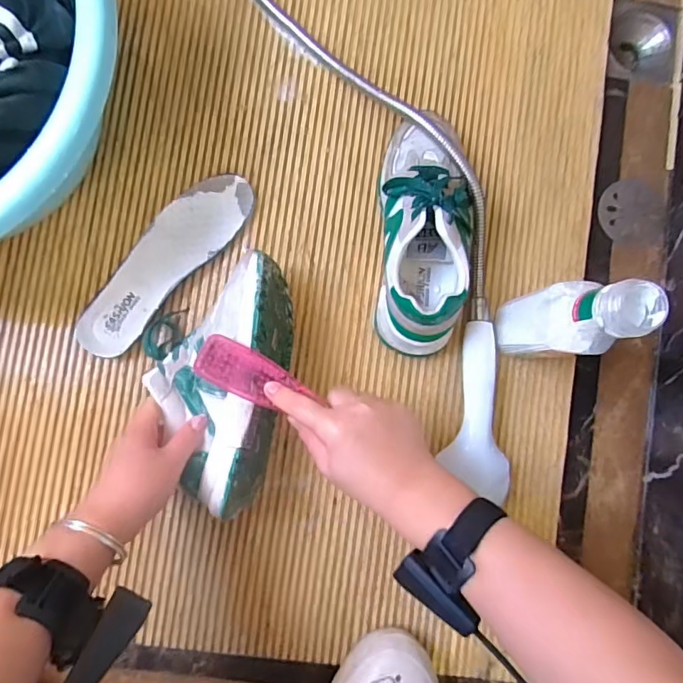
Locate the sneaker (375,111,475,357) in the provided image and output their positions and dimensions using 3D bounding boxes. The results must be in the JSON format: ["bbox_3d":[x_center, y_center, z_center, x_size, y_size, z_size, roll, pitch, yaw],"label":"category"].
[{"bbox_3d":[0.088,-0.105,0.480,0.097,0.097,0.231,-1,87,-3],"label":"sneaker"}]

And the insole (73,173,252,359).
[{"bbox_3d":[-0.184,-0.085,0.504,0.070,0.011,0.230,42,86,0],"label":"insole"}]

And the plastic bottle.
[{"bbox_3d":[0.196,-0.019,0.434,0.049,0.208,0.057,0,87,-3],"label":"plastic bottle"}]

